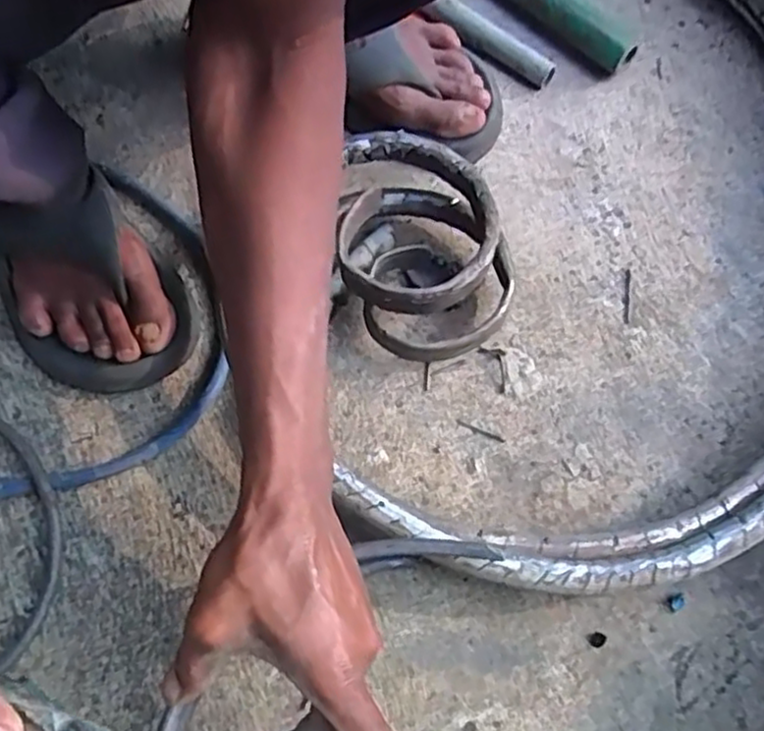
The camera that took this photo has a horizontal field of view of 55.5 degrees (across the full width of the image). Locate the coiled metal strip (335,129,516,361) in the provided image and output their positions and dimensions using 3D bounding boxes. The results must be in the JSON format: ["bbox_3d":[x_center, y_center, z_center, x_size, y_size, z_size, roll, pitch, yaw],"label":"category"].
[{"bbox_3d":[0.030,-0.082,0.508,0.115,0.073,0.162,-4,69,-4],"label":"coiled metal strip"}]

